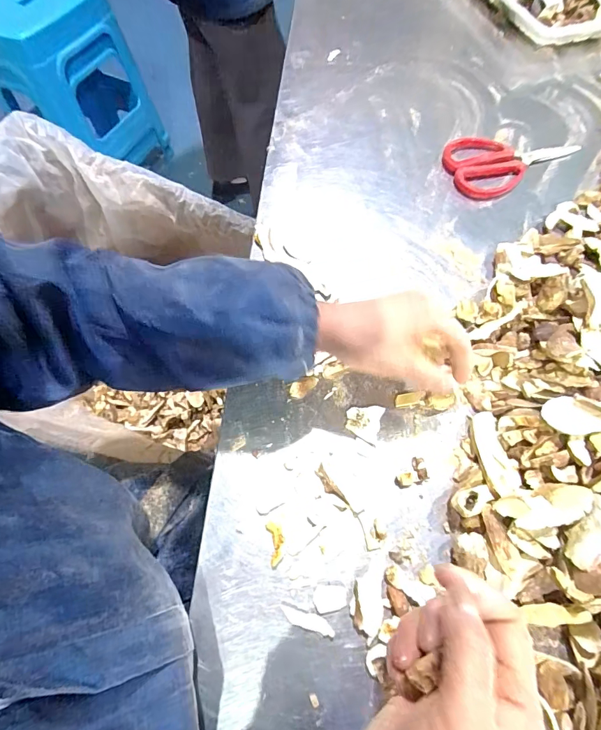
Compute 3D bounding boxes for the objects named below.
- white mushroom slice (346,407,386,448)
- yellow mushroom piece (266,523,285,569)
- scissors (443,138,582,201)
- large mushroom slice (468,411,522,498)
[{"bbox_3d":[0.054,0.049,0.341,0.029,0.005,0.034,14,67,9],"label":"white mushroom slice"},{"bbox_3d":[-0.018,0.138,0.302,0.012,0.004,0.031,-10,65,-2],"label":"yellow mushroom piece"},{"bbox_3d":[0.252,-0.253,0.475,0.159,0.011,0.089,-24,67,-8],"label":"scissors"},{"bbox_3d":[0.155,0.070,0.316,0.024,0.008,0.071,-3,50,1],"label":"large mushroom slice"}]

